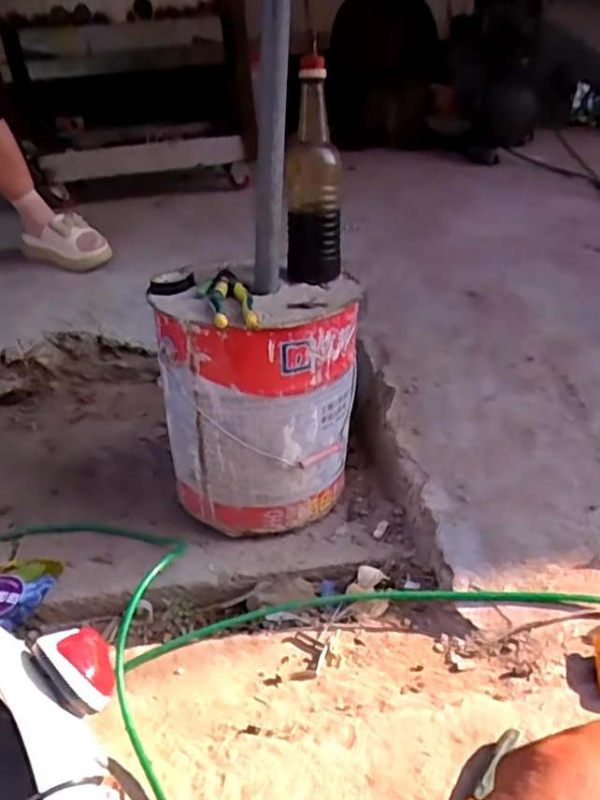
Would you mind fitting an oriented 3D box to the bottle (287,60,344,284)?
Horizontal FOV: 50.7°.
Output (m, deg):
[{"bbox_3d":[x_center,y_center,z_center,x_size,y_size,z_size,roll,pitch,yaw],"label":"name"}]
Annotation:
[{"bbox_3d":[0.014,-0.305,0.863,0.076,0.269,0.089,-5,30,0],"label":"bottle"}]

